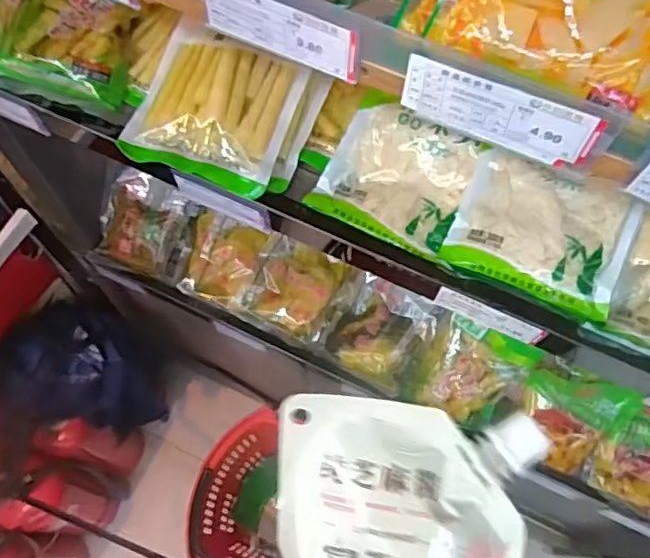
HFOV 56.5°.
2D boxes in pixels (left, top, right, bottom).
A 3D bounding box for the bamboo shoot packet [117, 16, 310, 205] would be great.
[{"bbox_3d":[-0.102,-0.166,0.573,0.145,0.028,0.153,18,68,6],"label":"bamboo shoot packet"}]

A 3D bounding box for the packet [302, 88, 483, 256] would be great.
[{"bbox_3d":[0.067,-0.095,0.557,0.127,0.034,0.119,29,69,10],"label":"packet"}]

